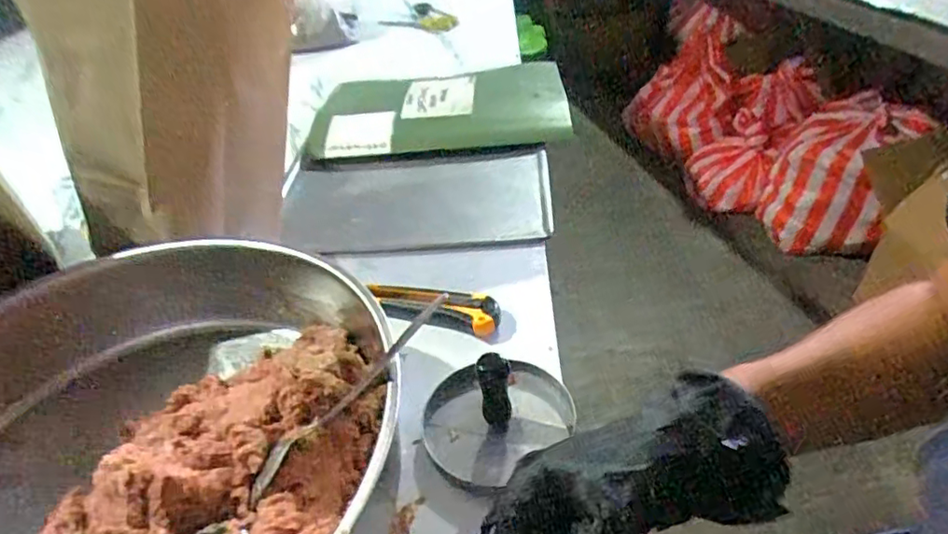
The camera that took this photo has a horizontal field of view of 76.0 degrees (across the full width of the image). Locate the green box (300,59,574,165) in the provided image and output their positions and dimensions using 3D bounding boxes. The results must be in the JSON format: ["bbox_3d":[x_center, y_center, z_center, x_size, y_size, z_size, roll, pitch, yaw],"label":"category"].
[{"bbox_3d":[-0.048,-0.237,0.892,0.355,0.047,0.268,-5,39,3],"label":"green box"}]

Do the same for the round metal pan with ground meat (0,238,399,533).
[{"bbox_3d":[-0.236,0.133,0.398,0.371,0.110,0.362,-4,39,4],"label":"round metal pan with ground meat"}]

